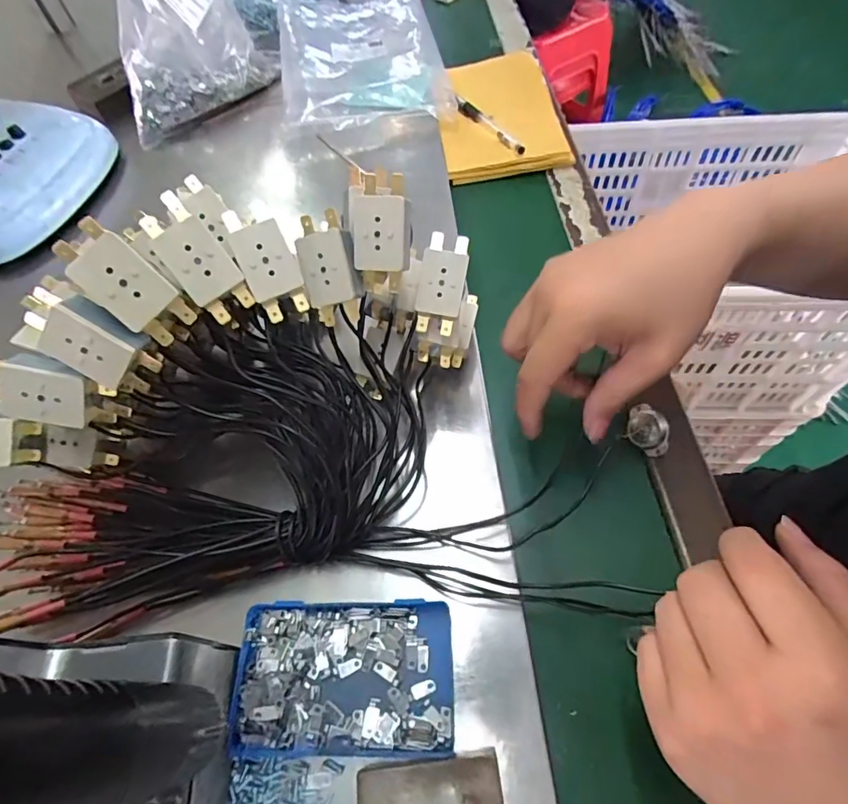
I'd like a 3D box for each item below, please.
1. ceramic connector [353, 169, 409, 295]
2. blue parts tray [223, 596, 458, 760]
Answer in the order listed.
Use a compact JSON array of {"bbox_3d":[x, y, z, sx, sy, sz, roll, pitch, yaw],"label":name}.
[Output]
[{"bbox_3d":[-0.022,-0.093,0.259,0.031,0.046,0.016,6,18,15],"label":"ceramic connector"},{"bbox_3d":[-0.042,0.144,0.261,0.112,0.015,0.070,-2,59,3],"label":"blue parts tray"}]

